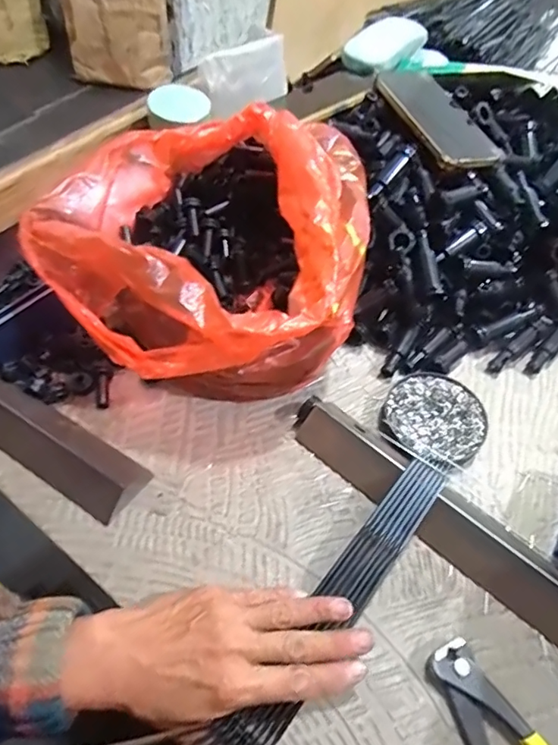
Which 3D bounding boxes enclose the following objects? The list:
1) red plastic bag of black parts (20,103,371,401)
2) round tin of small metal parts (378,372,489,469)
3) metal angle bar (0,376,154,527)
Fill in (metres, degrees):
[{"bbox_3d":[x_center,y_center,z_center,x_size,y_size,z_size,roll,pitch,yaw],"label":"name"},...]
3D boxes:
[{"bbox_3d":[-0.053,-0.111,0.450,0.250,0.135,0.285,10,55,6],"label":"red plastic bag of black parts"},{"bbox_3d":[0.130,0.038,0.426,0.082,0.016,0.079,1,54,-1],"label":"round tin of small metal parts"},{"bbox_3d":[-0.207,0.037,0.400,0.227,0.023,0.048,27,58,17],"label":"metal angle bar"}]

